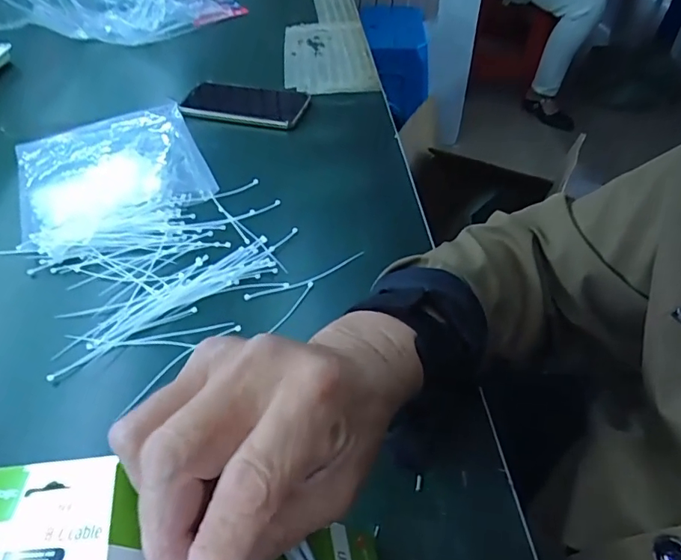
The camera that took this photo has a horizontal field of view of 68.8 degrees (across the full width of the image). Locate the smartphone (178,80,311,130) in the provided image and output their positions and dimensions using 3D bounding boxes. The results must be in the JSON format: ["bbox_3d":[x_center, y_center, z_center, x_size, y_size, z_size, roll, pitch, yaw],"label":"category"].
[{"bbox_3d":[-0.123,-0.235,0.652,0.158,0.014,0.076,11,61,7],"label":"smartphone"}]

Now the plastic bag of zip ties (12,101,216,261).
[{"bbox_3d":[-0.262,-0.131,0.562,0.194,0.016,0.232,-21,50,-17],"label":"plastic bag of zip ties"}]

